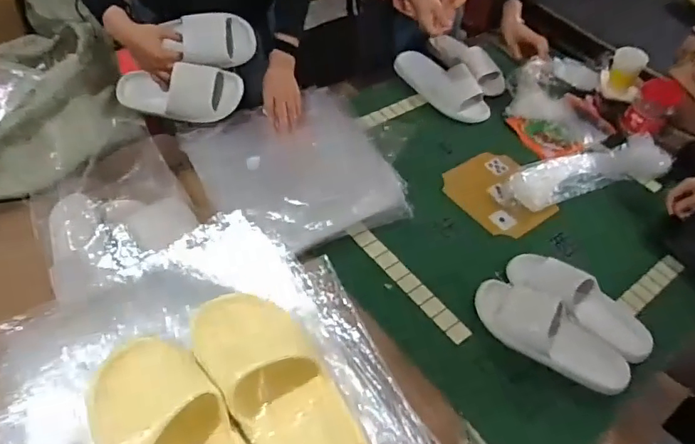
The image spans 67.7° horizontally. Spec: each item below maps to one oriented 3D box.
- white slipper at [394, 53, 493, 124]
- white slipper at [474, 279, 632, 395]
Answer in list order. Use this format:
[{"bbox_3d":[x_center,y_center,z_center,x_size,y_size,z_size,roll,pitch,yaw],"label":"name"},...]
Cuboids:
[{"bbox_3d":[0.248,-0.377,1.376,0.290,0.078,0.101,39,57,23],"label":"white slipper"},{"bbox_3d":[0.351,0.188,0.885,0.274,0.066,0.106,31,54,18],"label":"white slipper"}]

